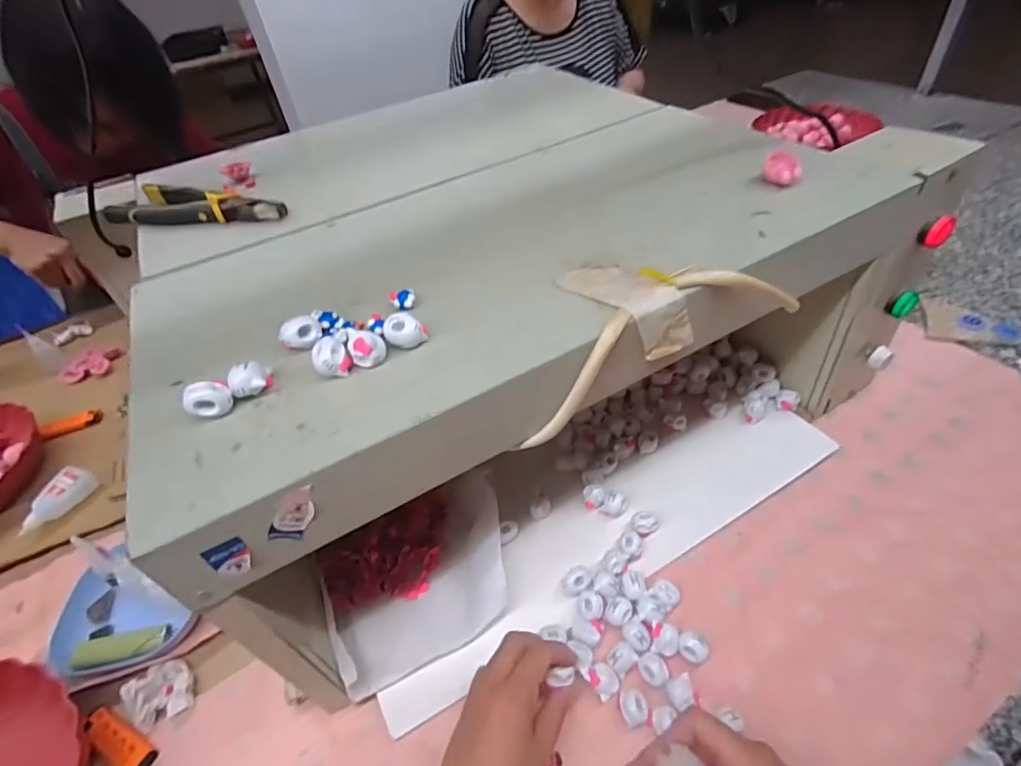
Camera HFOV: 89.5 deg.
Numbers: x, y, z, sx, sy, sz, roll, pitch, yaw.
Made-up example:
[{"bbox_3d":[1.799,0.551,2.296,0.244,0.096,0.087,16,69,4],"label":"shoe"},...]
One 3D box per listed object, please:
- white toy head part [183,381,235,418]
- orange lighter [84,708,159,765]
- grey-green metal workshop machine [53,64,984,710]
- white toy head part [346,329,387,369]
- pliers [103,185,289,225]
[{"bbox_3d":[-0.178,0.009,0.303,0.023,0.019,0.013,-25,46,-13],"label":"white toy head part"},{"bbox_3d":[-0.325,0.300,0.428,0.071,0.016,0.024,14,50,24],"label":"orange lighter"},{"bbox_3d":[-0.037,-0.113,0.602,0.654,0.276,0.621,-29,47,-19],"label":"grey-green metal workshop machine"},{"bbox_3d":[-0.091,-0.023,0.325,0.022,0.018,0.023,-23,46,-11],"label":"white toy head part"},{"bbox_3d":[-0.317,-0.185,0.533,0.192,0.019,0.064,3,47,15],"label":"pliers"}]

